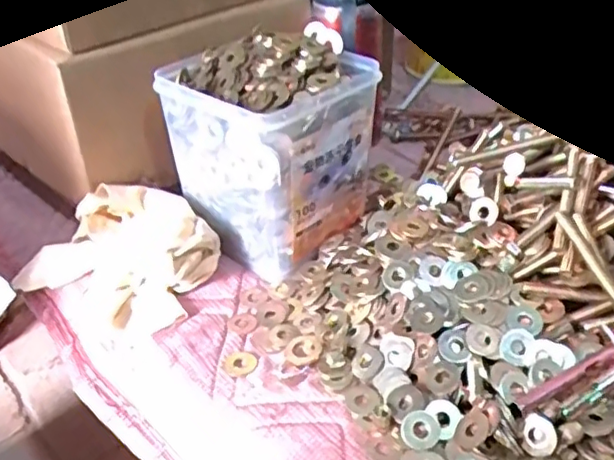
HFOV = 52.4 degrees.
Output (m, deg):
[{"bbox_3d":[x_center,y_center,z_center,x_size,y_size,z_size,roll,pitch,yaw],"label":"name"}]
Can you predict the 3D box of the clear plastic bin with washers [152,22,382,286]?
[{"bbox_3d":[-0.030,-0.077,0.578,0.155,0.163,0.142,-32,45,-32],"label":"clear plastic bin with washers"}]

